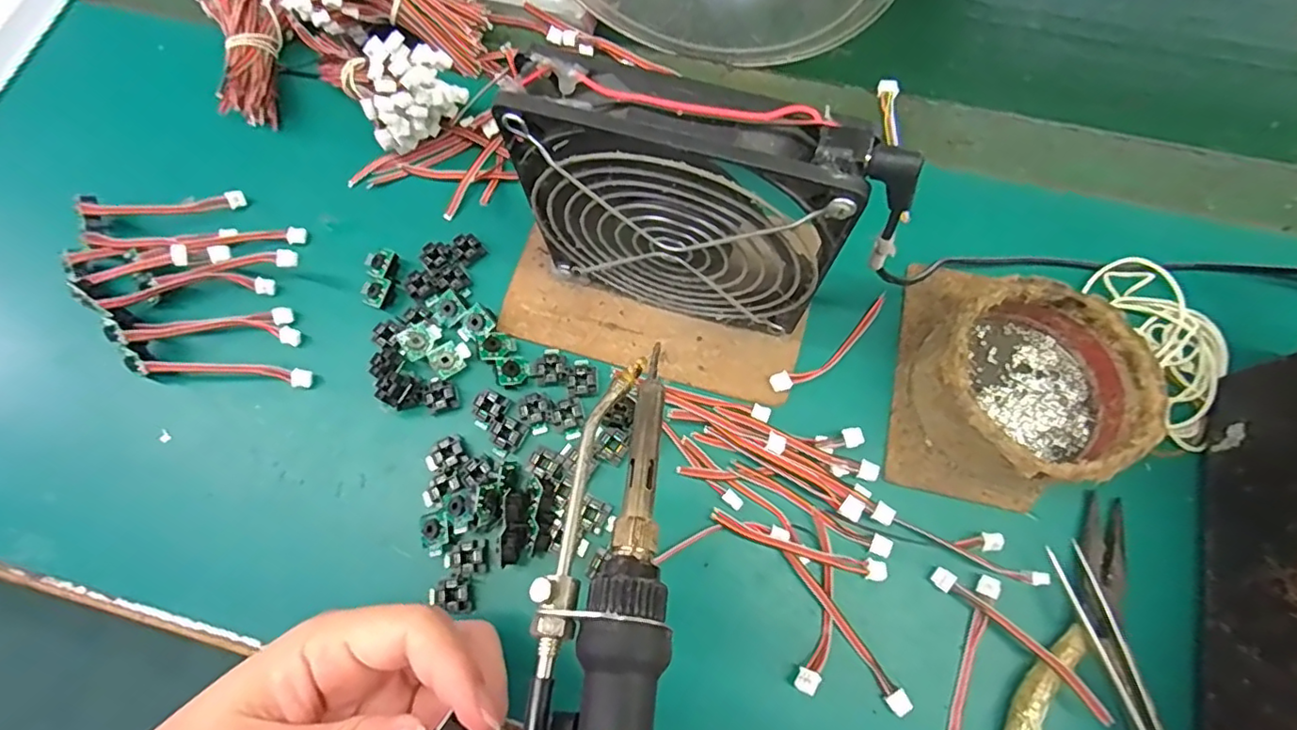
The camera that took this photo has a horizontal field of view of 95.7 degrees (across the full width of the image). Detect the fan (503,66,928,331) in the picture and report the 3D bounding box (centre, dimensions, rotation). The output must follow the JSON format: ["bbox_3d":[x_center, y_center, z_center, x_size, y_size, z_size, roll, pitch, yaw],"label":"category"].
[{"bbox_3d":[0.017,-0.055,0.231,0.128,0.125,0.032,18,75,7],"label":"fan"}]

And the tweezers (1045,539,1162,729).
[{"bbox_3d":[0.190,0.132,0.222,0.016,0.010,0.123,-15,74,-2],"label":"tweezers"}]

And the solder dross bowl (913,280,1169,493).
[{"bbox_3d":[0.162,0.008,0.252,0.082,0.041,0.083,-1,74,2],"label":"solder dross bowl"}]

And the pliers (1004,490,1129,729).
[{"bbox_3d":[0.181,0.120,0.234,0.059,0.012,0.131,22,76,8],"label":"pliers"}]

